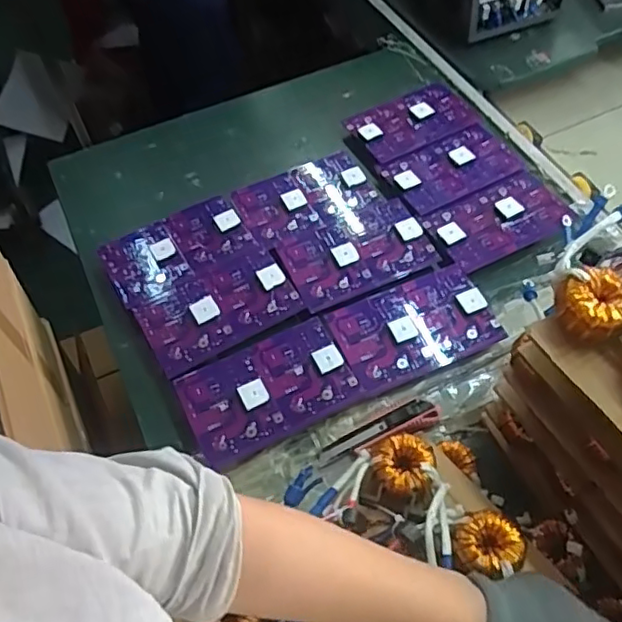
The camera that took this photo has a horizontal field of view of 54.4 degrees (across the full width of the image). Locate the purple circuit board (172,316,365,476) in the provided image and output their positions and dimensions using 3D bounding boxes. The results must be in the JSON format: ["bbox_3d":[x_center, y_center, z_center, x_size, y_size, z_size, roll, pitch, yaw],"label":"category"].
[{"bbox_3d":[-0.052,0.090,0.729,0.198,0.011,0.127,-25,59,-13],"label":"purple circuit board"}]

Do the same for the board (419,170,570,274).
[{"bbox_3d":[0.268,-0.134,0.863,0.197,0.010,0.121,-25,59,-12],"label":"board"}]

